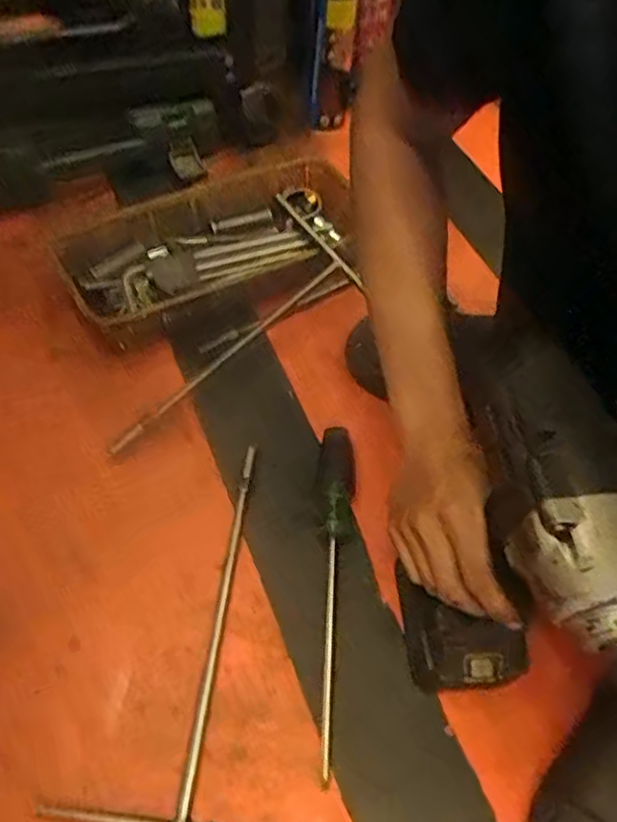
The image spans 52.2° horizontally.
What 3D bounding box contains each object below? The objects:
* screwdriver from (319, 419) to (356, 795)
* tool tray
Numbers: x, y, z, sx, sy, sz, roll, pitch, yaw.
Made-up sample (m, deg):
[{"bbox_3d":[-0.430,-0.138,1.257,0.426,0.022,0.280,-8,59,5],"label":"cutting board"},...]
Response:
[{"bbox_3d":[0.025,0.142,0.524,0.031,0.039,0.279,2,54,-3],"label":"screwdriver"},{"bbox_3d":[-0.092,-0.185,0.702,0.347,0.058,0.166,-26,60,-22],"label":"tool tray"}]

